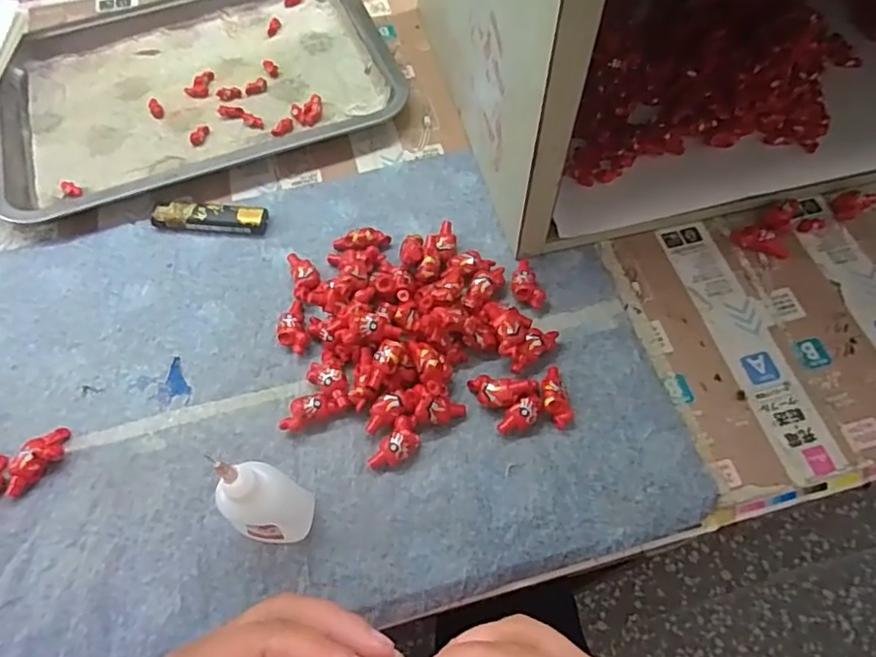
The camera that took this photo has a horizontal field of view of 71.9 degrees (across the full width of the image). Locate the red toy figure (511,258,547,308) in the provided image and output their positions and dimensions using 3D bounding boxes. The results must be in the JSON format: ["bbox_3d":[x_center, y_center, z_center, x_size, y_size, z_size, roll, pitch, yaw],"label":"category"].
[{"bbox_3d":[0.058,-0.031,0.406,0.019,0.013,0.038,-15,64,-7],"label":"red toy figure"}]

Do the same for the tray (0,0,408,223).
[{"bbox_3d":[-0.207,-0.220,0.506,0.308,0.023,0.245,-20,64,-10],"label":"tray"}]

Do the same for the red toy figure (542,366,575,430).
[{"bbox_3d":[0.070,0.041,0.364,0.016,0.014,0.038,-11,63,-6],"label":"red toy figure"}]

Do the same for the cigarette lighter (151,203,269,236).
[{"bbox_3d":[-0.163,-0.080,0.433,0.079,0.011,0.019,2,63,1],"label":"cigarette lighter"}]

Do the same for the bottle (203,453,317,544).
[{"bbox_3d":[-0.083,0.086,0.295,0.027,0.097,0.028,2,63,1],"label":"bottle"}]

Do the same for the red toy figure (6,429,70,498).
[{"bbox_3d":[-0.232,0.077,0.349,0.016,0.015,0.043,33,67,16],"label":"red toy figure"}]

